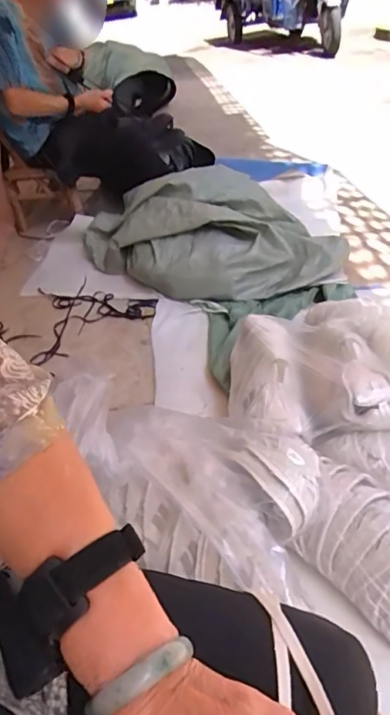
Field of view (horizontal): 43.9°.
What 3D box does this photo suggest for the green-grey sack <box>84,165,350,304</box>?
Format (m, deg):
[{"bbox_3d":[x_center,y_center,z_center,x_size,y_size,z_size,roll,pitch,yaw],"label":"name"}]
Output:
[{"bbox_3d":[0.036,-0.412,1.547,0.772,0.241,0.513,23,49,30],"label":"green-grey sack"}]

